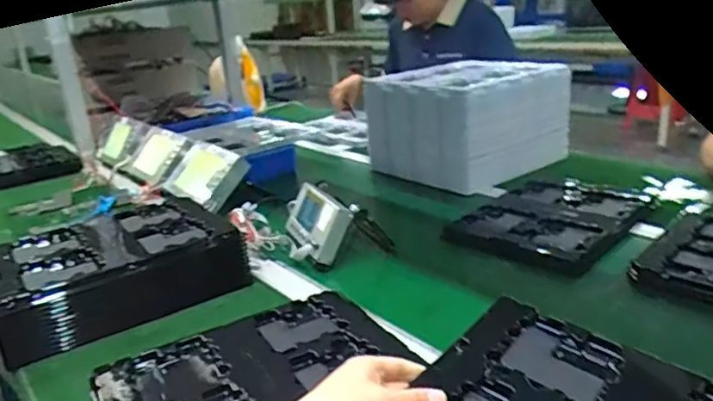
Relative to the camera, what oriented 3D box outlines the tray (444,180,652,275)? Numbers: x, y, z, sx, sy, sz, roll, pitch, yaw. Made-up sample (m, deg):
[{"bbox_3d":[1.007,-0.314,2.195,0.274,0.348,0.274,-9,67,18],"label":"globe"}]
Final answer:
[{"bbox_3d":[0.312,0.033,0.899,0.222,0.049,0.295,13,26,42],"label":"tray"}]

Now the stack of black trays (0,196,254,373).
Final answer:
[{"bbox_3d":[-0.343,0.091,0.808,0.306,0.084,0.231,-18,22,-33],"label":"stack of black trays"}]

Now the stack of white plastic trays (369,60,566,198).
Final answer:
[{"bbox_3d":[0.233,-0.178,1.211,0.305,0.194,0.317,-19,24,-34],"label":"stack of white plastic trays"}]

